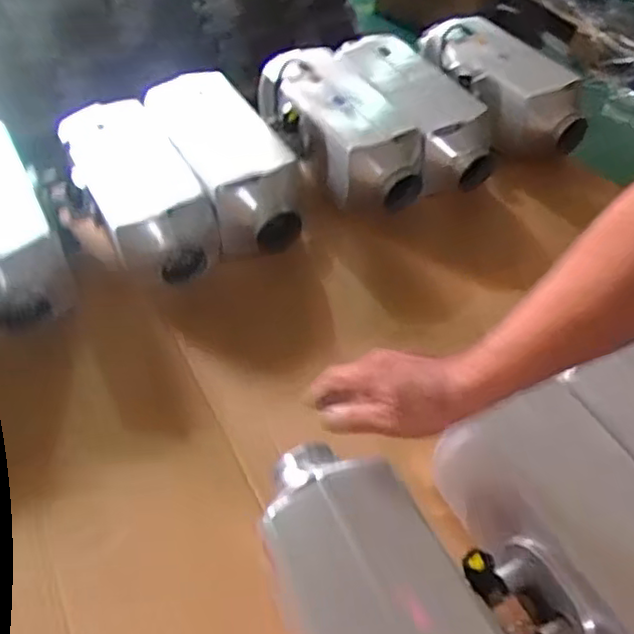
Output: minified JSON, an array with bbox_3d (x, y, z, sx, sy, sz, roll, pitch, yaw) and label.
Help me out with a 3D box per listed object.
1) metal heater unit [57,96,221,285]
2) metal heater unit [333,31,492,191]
[{"bbox_3d":[-0.272,-0.202,0.975,0.148,0.095,0.362,-20,52,-20],"label":"metal heater unit"},{"bbox_3d":[0.171,-0.373,1.150,0.164,0.106,0.360,-16,51,-17],"label":"metal heater unit"}]

